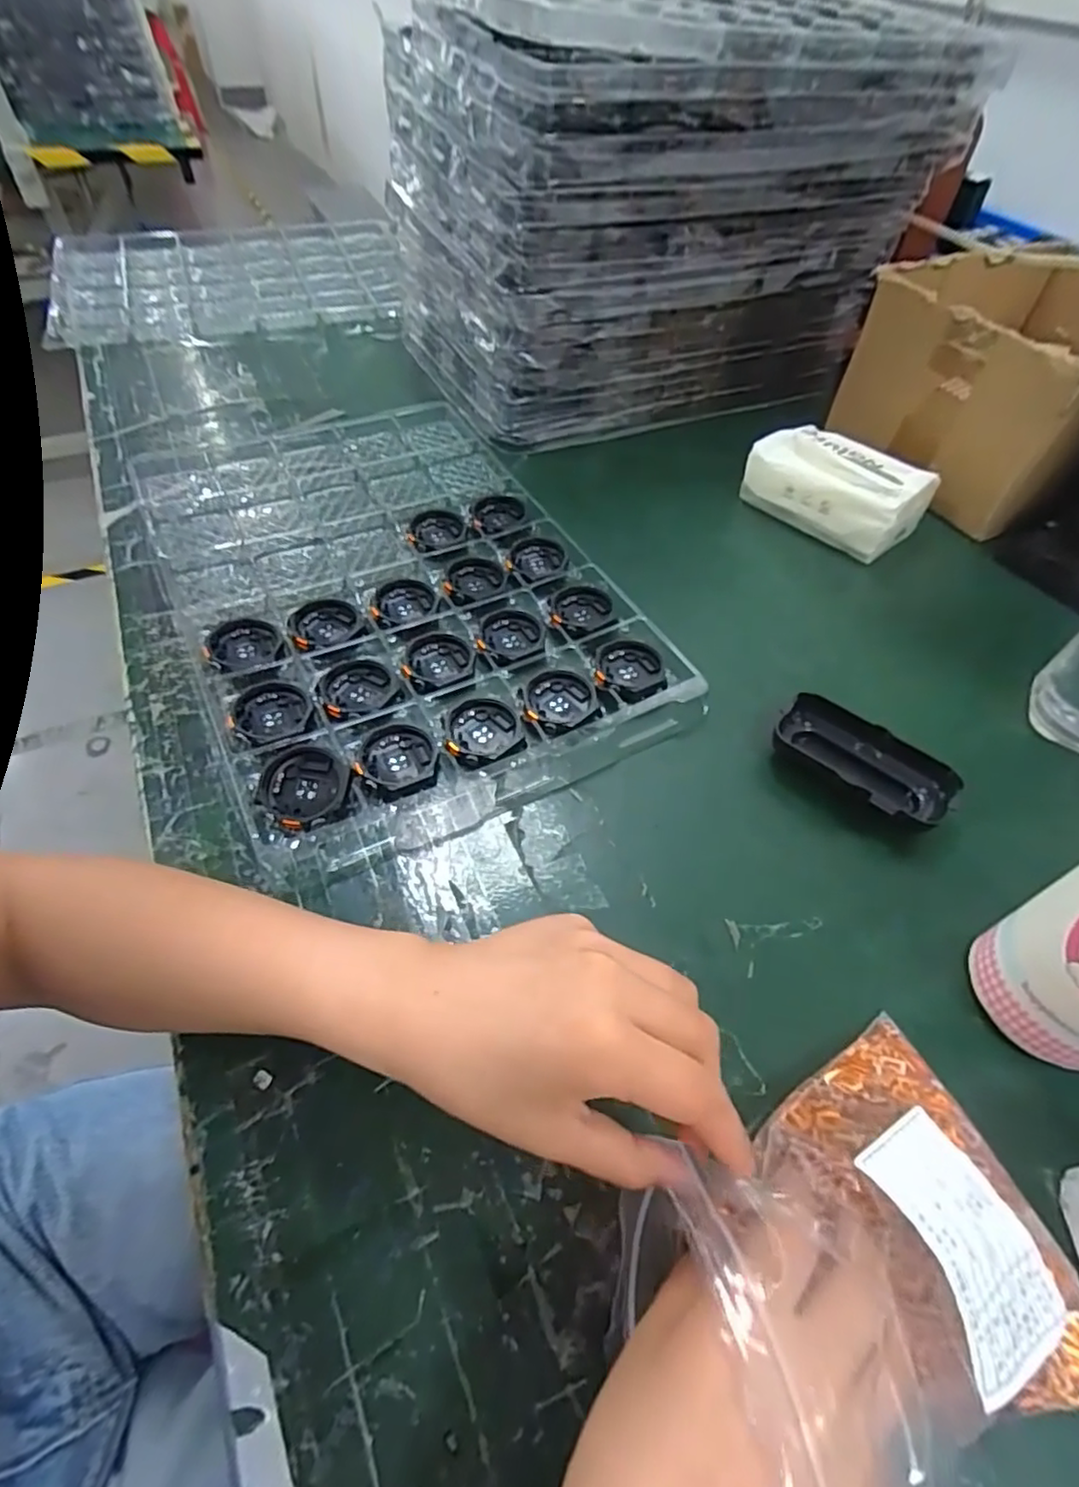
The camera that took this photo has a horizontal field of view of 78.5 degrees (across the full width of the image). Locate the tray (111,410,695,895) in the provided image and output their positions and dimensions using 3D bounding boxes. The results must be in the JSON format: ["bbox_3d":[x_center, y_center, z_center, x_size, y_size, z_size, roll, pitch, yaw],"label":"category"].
[{"bbox_3d":[-0.124,-0.130,0.512,0.295,0.022,0.459,-21,57,-19],"label":"tray"}]

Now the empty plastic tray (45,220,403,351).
[{"bbox_3d":[-0.394,-0.611,0.860,0.424,0.027,0.356,-14,55,-13],"label":"empty plastic tray"}]

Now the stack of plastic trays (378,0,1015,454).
[{"bbox_3d":[0.108,-0.537,0.674,0.443,0.284,0.308,-21,56,-18],"label":"stack of plastic trays"}]

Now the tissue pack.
[{"bbox_3d":[0.263,-0.227,0.592,0.086,0.059,0.144,-34,62,-26],"label":"tissue pack"}]

